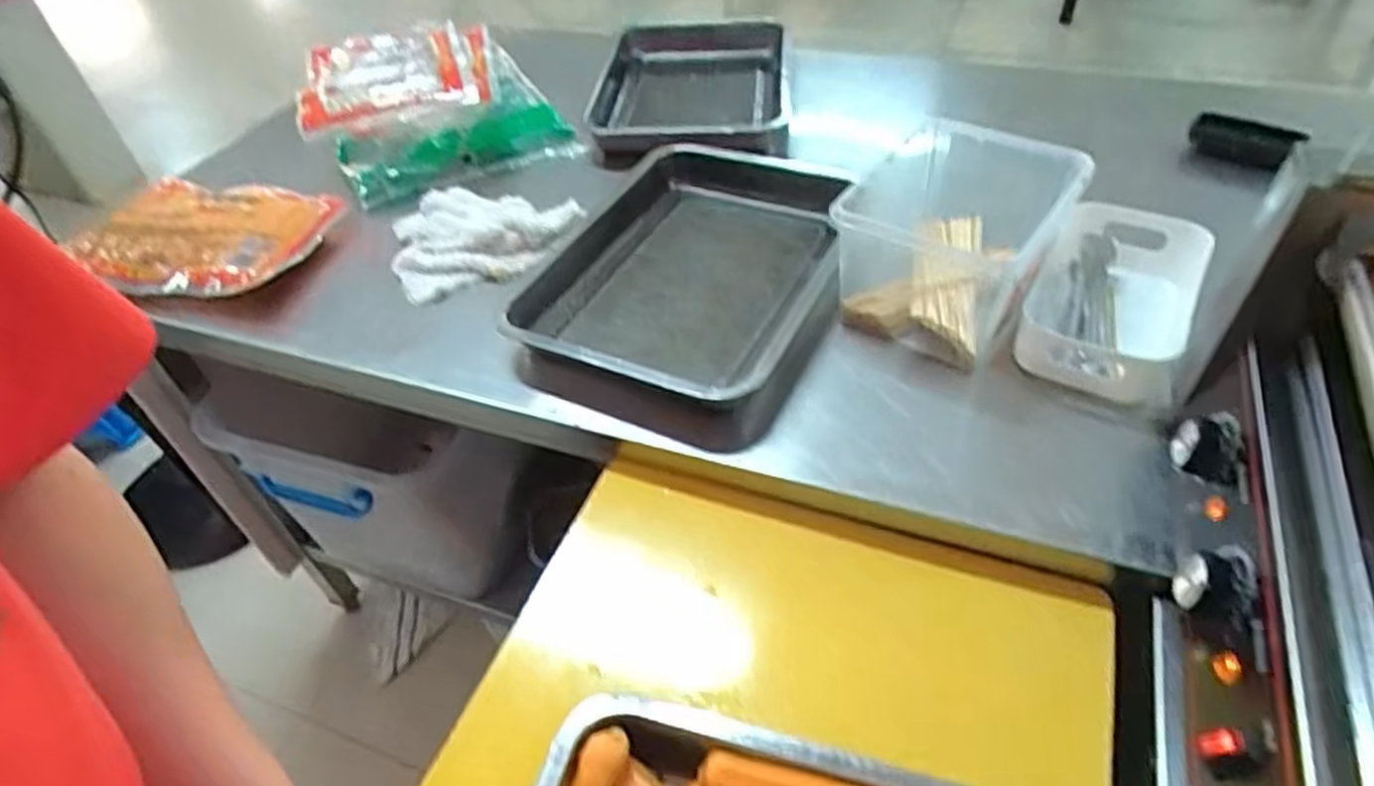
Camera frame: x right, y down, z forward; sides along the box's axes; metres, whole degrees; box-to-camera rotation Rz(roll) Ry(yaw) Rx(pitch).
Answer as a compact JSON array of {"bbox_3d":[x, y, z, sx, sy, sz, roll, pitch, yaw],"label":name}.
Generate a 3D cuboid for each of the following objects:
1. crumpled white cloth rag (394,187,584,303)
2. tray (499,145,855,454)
[{"bbox_3d":[-0.222,-0.182,0.845,0.209,0.035,0.159,-21,47,-13],"label":"crumpled white cloth rag"},{"bbox_3d":[0.006,-0.124,0.755,0.281,0.048,0.379,17,51,22],"label":"tray"}]

